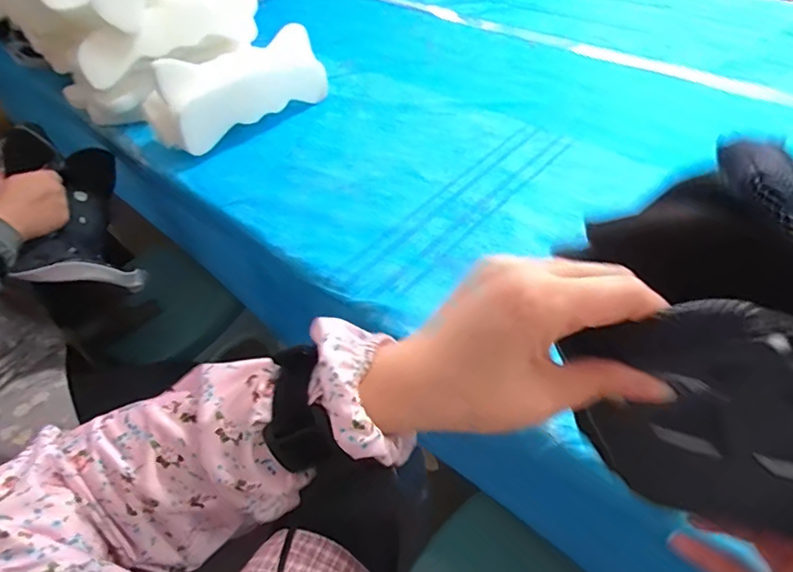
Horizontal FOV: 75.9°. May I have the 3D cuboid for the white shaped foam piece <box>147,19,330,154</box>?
[{"bbox_3d":[-0.248,-0.316,0.811,0.289,0.109,0.088,-31,52,-21],"label":"white shaped foam piece"}]

